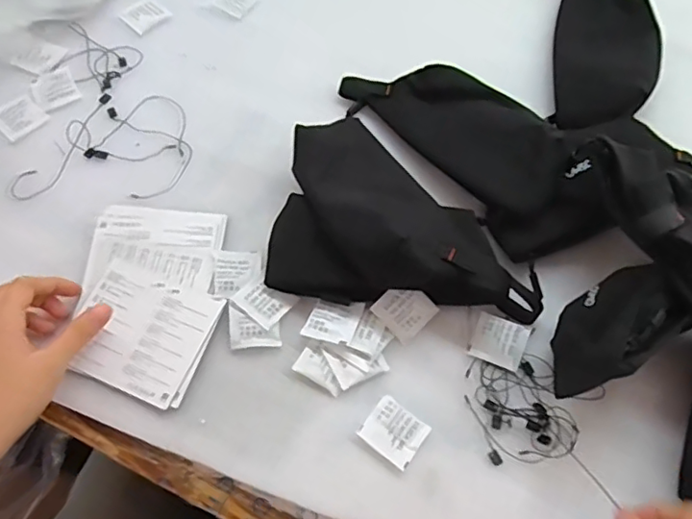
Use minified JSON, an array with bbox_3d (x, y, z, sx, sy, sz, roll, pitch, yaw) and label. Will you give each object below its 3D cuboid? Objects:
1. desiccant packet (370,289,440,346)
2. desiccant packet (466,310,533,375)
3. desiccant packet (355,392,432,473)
[{"bbox_3d":[0.046,0.040,0.451,0.039,0.004,0.040,-45,89,-2],"label":"desiccant packet"},{"bbox_3d":[0.122,0.064,0.451,0.041,0.004,0.040,22,66,9],"label":"desiccant packet"},{"bbox_3d":[0.035,0.126,0.416,0.042,0.009,0.037,35,69,14],"label":"desiccant packet"}]

